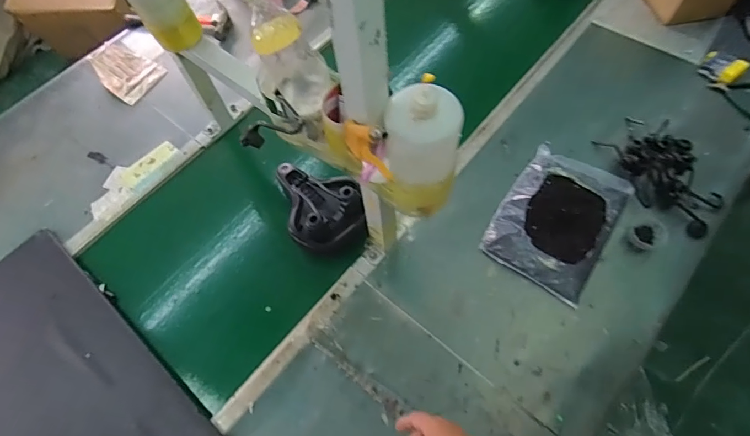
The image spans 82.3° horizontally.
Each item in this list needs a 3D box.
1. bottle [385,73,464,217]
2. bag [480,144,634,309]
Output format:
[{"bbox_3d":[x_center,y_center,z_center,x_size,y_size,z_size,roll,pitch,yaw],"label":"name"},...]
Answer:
[{"bbox_3d":[0.060,-0.095,0.594,0.103,0.210,0.098,0,62,4],"label":"bottle"},{"bbox_3d":[0.388,-0.007,0.909,0.218,0.032,0.312,29,68,17],"label":"bag"}]

